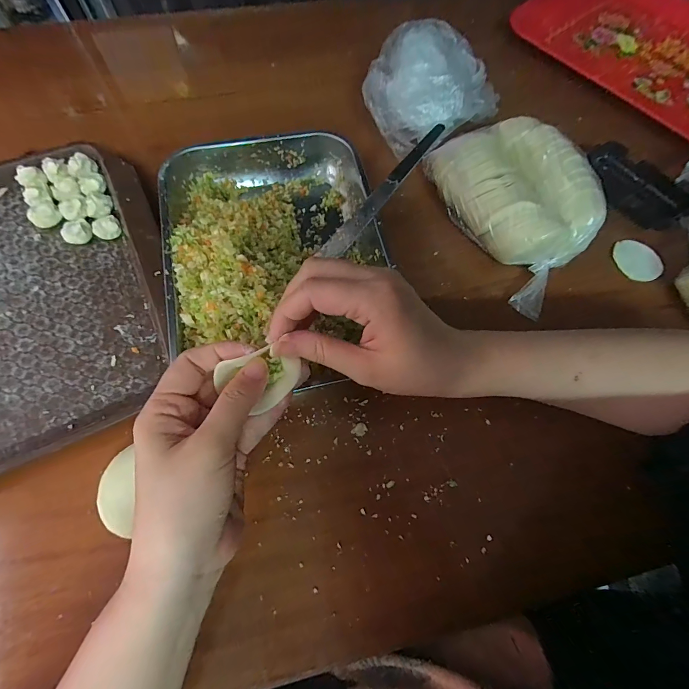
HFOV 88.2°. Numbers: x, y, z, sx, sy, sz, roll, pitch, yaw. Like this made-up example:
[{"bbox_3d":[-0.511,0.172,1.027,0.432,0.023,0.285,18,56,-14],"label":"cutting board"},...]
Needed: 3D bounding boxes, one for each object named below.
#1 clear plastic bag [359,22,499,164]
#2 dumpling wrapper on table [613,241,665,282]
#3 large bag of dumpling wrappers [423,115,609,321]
[{"bbox_3d":[0.090,-0.269,0.376,0.123,0.073,0.112,-35,74,-15],"label":"clear plastic bag"},{"bbox_3d":[0.293,-0.085,0.356,0.038,0.006,0.048,-18,71,-9],"label":"dumpling wrapper on table"},{"bbox_3d":[0.168,-0.135,0.338,0.107,0.060,0.181,-24,72,-12],"label":"large bag of dumpling wrappers"}]

